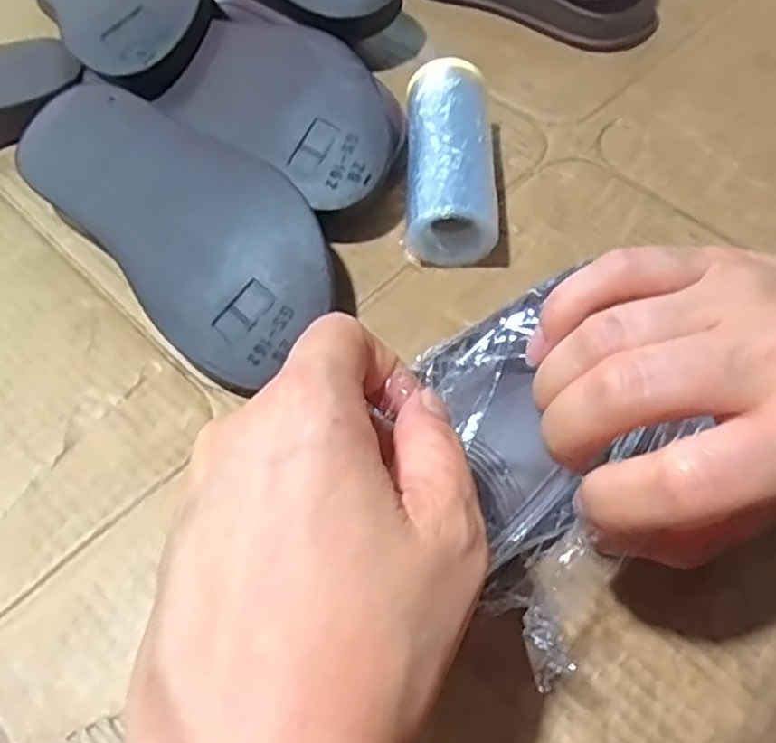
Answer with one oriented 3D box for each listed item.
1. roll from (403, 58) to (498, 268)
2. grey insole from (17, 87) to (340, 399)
[{"bbox_3d":[0.030,-0.104,0.356,0.041,0.043,0.104,-1,57,1],"label":"roll"},{"bbox_3d":[-0.096,-0.072,0.337,0.081,0.024,0.191,-45,71,-5],"label":"grey insole"}]

